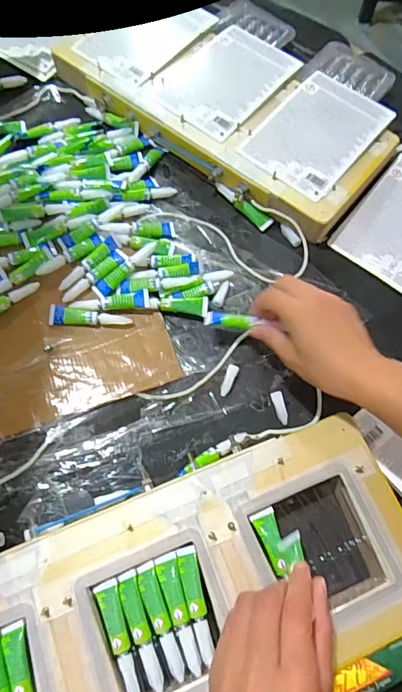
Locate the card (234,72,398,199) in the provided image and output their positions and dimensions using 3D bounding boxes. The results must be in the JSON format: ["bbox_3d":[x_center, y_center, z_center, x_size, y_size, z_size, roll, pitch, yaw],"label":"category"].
[{"bbox_3d":[0.141,-0.254,0.519,0.115,0.010,0.174,38,75,14],"label":"card"}]

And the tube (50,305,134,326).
[{"bbox_3d":[-0.113,-0.030,0.449,0.081,0.009,0.019,1,68,-2],"label":"tube"}]

